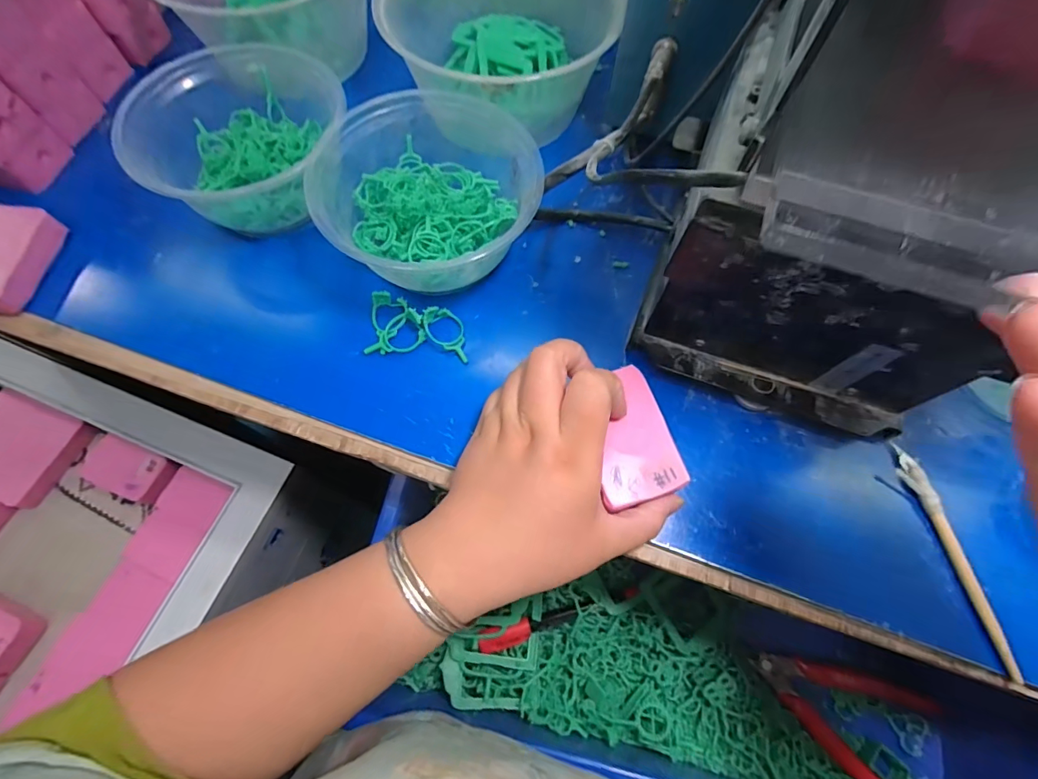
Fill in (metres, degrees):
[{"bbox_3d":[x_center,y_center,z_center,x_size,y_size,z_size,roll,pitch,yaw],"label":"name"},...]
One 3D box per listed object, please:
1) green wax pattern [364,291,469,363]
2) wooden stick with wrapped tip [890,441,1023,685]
[{"bbox_3d":[-0.063,-0.040,0.290,0.063,0.016,0.039,6,68,2],"label":"green wax pattern"},{"bbox_3d":[0.228,0.085,0.242,0.008,0.010,0.117,-11,68,-5],"label":"wooden stick with wrapped tip"}]

